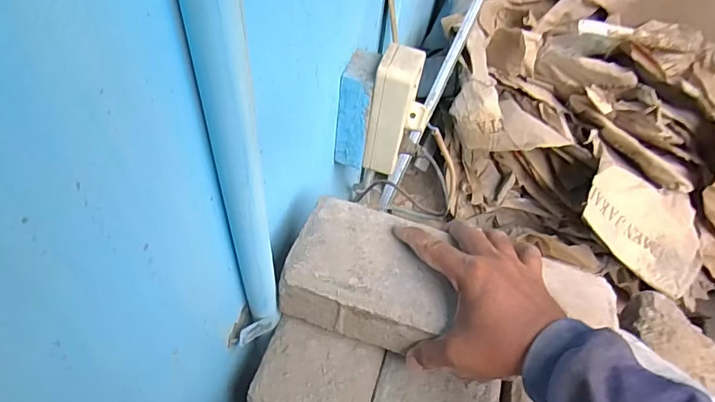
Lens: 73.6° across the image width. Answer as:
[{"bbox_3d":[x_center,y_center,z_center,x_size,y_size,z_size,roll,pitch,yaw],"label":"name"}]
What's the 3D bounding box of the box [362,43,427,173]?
[{"bbox_3d":[0.049,-0.098,0.548,0.061,0.144,0.055,18,54,8],"label":"box"}]

